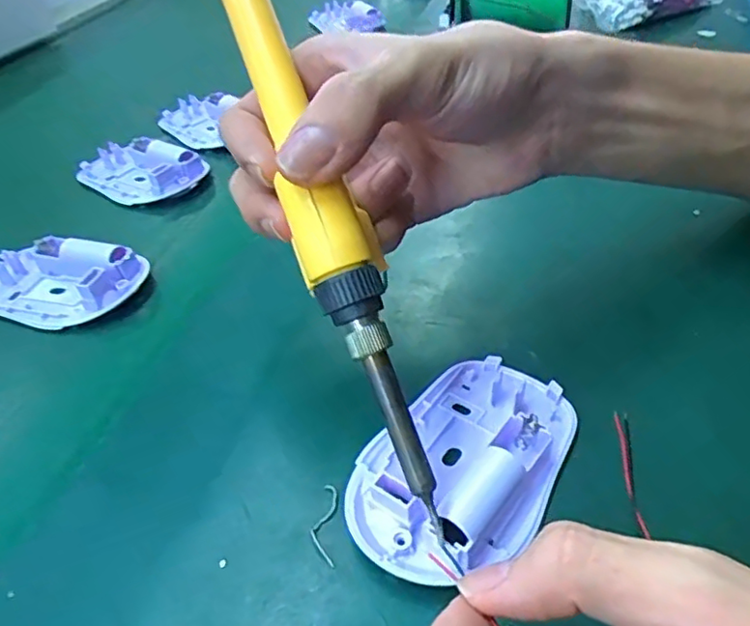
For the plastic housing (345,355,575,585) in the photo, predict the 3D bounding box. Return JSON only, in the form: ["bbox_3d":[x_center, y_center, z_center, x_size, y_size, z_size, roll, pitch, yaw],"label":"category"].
[{"bbox_3d":[0.031,0.048,0.213,0.059,0.017,0.094,29,49,32],"label":"plastic housing"}]

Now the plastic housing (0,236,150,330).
[{"bbox_3d":[-0.163,-0.017,0.310,0.088,0.019,0.051,7,41,12],"label":"plastic housing"}]

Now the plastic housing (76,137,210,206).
[{"bbox_3d":[-0.157,-0.094,0.402,0.088,0.024,0.047,17,44,22],"label":"plastic housing"}]

